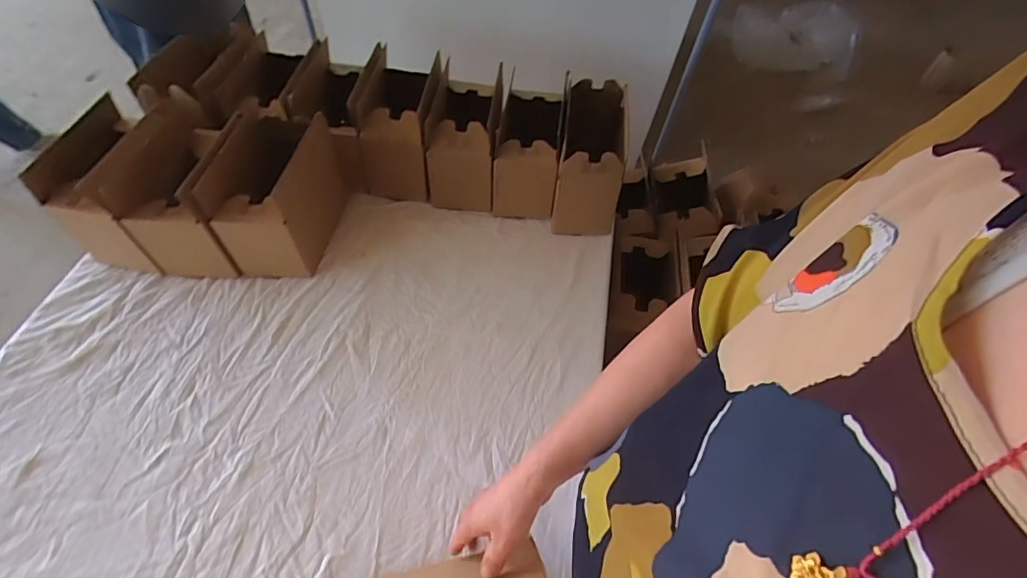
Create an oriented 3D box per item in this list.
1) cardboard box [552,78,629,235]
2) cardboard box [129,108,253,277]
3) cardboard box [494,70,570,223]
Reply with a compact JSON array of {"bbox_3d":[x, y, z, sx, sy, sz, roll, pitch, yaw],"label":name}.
[{"bbox_3d":[0.134,-0.219,0.880,0.112,0.194,0.204,8,54,2],"label":"cardboard box"},{"bbox_3d":[-0.487,-0.161,0.779,0.139,0.181,0.221,2,54,-3],"label":"cardboard box"},{"bbox_3d":[0.027,-0.242,0.909,0.106,0.151,0.176,7,54,1],"label":"cardboard box"}]

